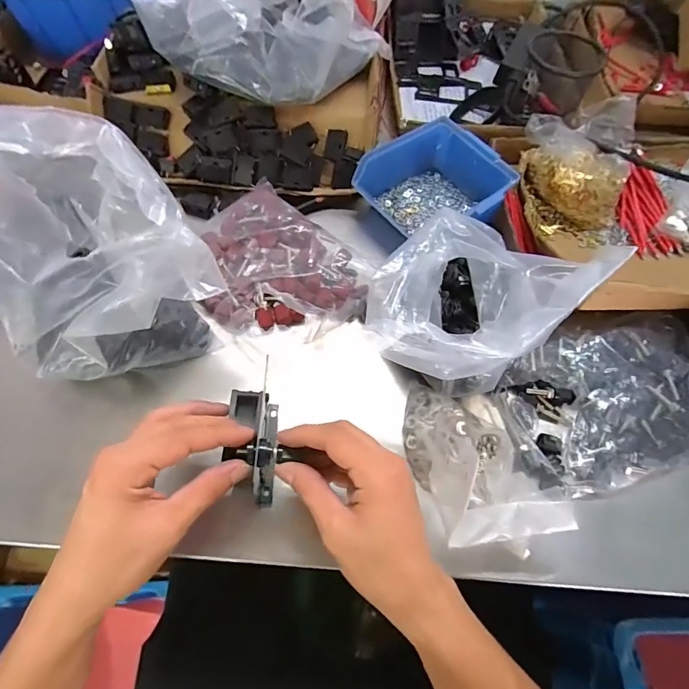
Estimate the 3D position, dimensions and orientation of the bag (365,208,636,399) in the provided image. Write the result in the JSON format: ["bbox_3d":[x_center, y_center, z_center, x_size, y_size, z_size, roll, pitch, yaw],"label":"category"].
[{"bbox_3d":[0.091,-0.037,0.347,0.166,0.119,0.139,-36,70,-18],"label":"bag"}]

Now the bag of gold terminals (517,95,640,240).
[{"bbox_3d":[0.263,-0.205,0.476,0.115,0.053,0.152,11,64,3],"label":"bag of gold terminals"}]

